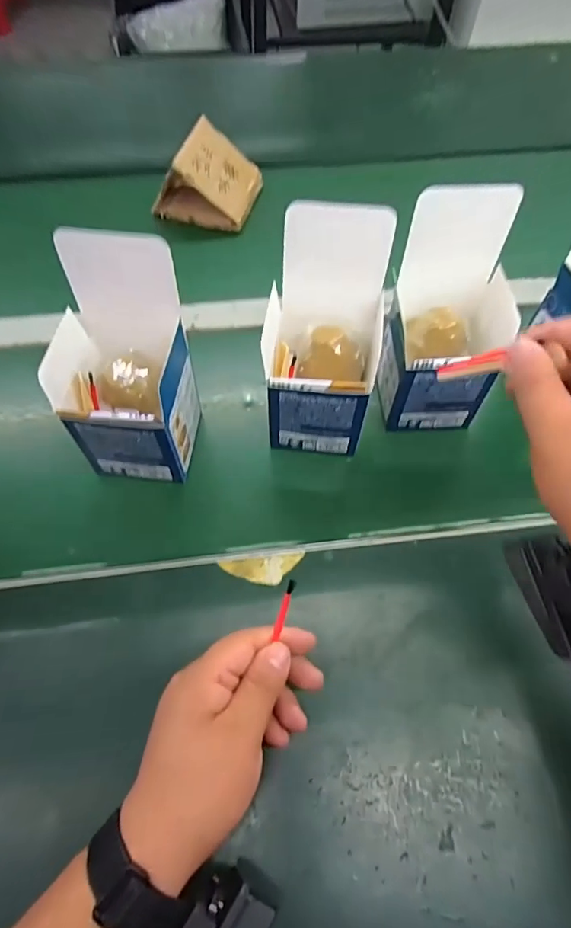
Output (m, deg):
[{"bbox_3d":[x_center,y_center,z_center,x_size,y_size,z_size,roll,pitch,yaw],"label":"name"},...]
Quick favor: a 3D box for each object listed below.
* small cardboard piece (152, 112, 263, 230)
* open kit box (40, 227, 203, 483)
[{"bbox_3d":[-0.096,-0.356,0.606,0.107,0.072,0.103,16,62,9],"label":"small cardboard piece"},{"bbox_3d":[-0.127,-0.070,0.382,0.090,0.171,0.092,6,61,3],"label":"open kit box"}]

